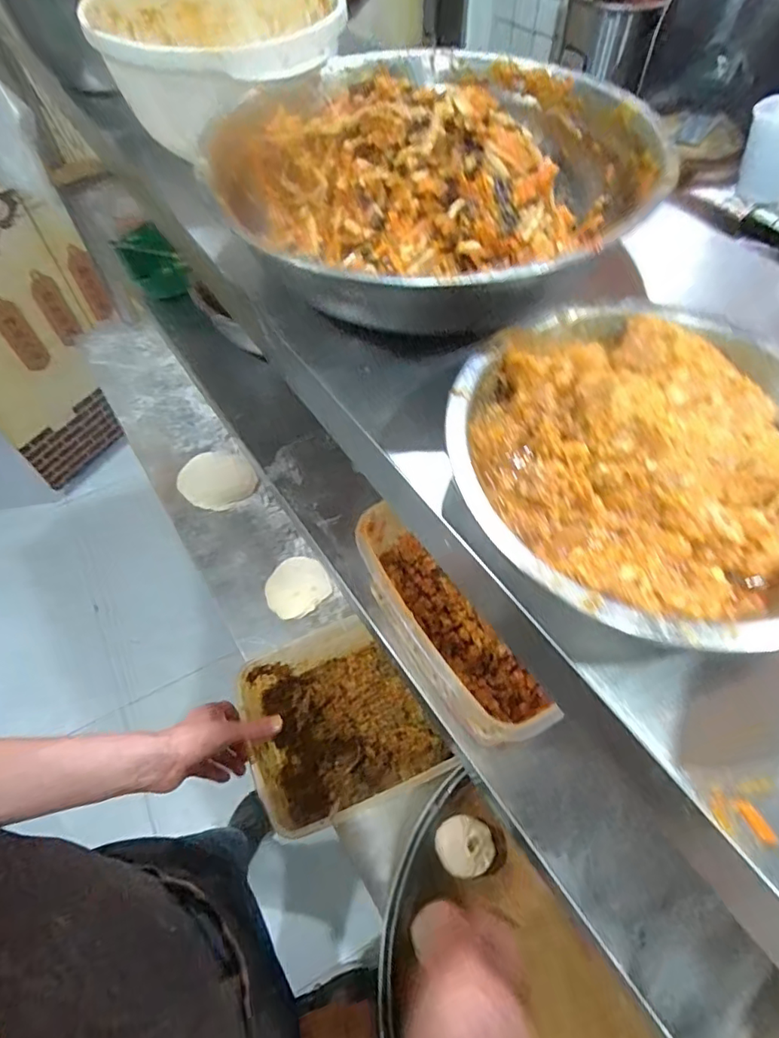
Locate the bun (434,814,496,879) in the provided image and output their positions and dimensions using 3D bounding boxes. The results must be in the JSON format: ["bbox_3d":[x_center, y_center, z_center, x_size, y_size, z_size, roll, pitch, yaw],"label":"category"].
[{"bbox_3d":[0.082,0.352,0.592,0.060,0.029,0.056,-17,59,-10],"label":"bun"}]

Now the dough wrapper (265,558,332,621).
[{"bbox_3d":[-0.143,0.105,0.847,0.097,0.008,0.088,-41,69,-15],"label":"dough wrapper"}]

